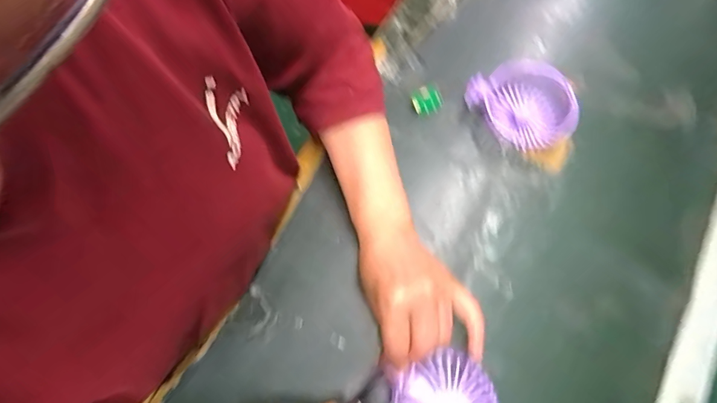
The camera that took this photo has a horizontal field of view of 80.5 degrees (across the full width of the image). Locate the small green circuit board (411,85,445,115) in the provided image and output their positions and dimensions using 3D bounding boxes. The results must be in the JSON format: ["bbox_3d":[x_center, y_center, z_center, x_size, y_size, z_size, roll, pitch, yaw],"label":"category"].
[{"bbox_3d":[0.076,-0.112,0.473,0.032,0.015,0.028,-28,74,-8],"label":"small green circuit board"}]

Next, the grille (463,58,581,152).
[{"bbox_3d":[0.179,-0.103,0.459,0.086,0.035,0.109,-42,77,-12],"label":"grille"}]

